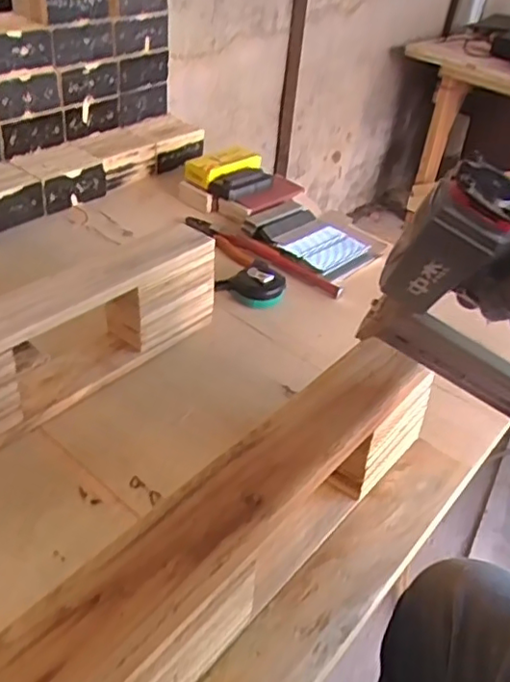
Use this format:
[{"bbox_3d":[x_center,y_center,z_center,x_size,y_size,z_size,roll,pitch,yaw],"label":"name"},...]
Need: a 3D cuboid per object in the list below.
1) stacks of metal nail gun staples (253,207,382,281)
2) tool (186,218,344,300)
[{"bbox_3d":[0.096,-0.149,0.937,0.150,0.018,0.119,39,53,21],"label":"stacks of metal nail gun staples"},{"bbox_3d":[0.007,-0.127,0.897,0.259,0.024,0.048,27,42,26],"label":"tool"}]

